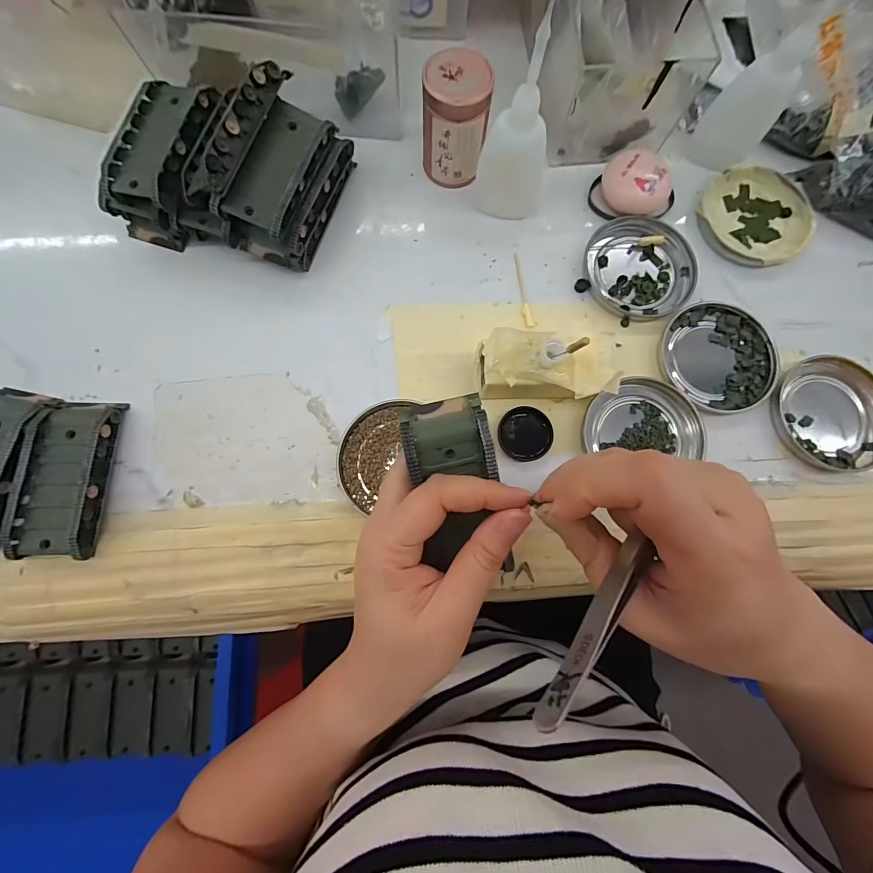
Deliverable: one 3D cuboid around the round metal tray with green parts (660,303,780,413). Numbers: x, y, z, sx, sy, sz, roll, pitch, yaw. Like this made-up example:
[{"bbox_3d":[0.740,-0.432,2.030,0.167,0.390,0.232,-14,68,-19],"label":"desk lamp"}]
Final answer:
[{"bbox_3d":[0.197,-0.056,0.277,0.079,0.007,0.072,0,79,-1],"label":"round metal tray with green parts"}]

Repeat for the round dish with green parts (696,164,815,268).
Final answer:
[{"bbox_3d":[0.240,-0.169,0.298,0.078,0.015,0.076,0,79,-1],"label":"round dish with green parts"}]

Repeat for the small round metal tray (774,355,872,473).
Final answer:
[{"bbox_3d":[0.270,-0.016,0.270,0.078,0.009,0.078,-11,79,-4],"label":"small round metal tray"}]

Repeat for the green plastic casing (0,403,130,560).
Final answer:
[{"bbox_3d":[-0.229,0.024,0.245,0.045,0.024,0.095,1,79,-1],"label":"green plastic casing"}]

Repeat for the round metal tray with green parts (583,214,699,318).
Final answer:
[{"bbox_3d":[0.148,-0.124,0.289,0.075,0.008,0.074,0,79,-1],"label":"round metal tray with green parts"}]

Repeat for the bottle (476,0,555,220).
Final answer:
[{"bbox_3d":[0.051,-0.181,0.248,0.044,0.115,0.039,-22,80,-6],"label":"bottle"}]

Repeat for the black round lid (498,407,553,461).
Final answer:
[{"bbox_3d":[0.059,-0.002,0.265,0.035,0.007,0.035,0,79,-1],"label":"black round lid"}]

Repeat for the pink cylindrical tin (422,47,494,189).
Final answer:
[{"bbox_3d":[0.013,-0.214,0.269,0.044,0.074,0.038,5,79,-1],"label":"pink cylindrical tin"}]

